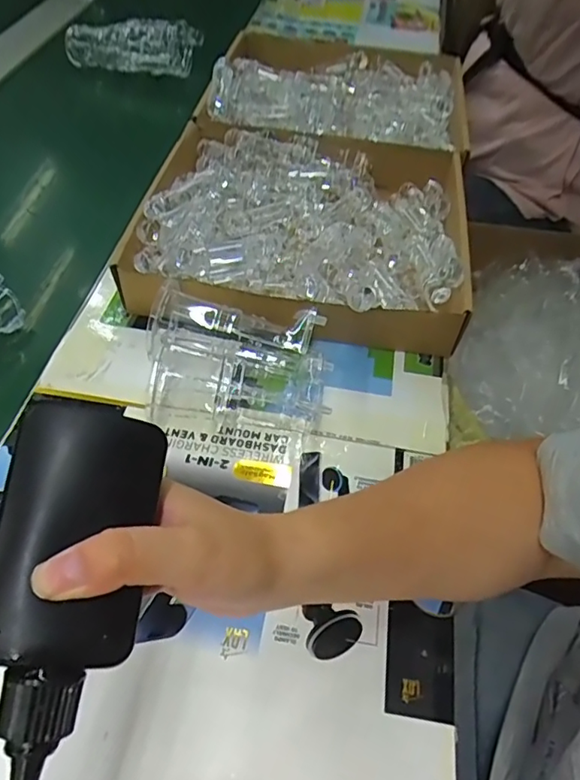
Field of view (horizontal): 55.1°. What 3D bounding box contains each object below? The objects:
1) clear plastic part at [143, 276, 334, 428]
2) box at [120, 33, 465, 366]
[{"bbox_3d":[-0.042,-0.020,0.447,0.143,0.054,0.108,7,51,2],"label":"clear plastic part"},{"bbox_3d":[0.045,-0.290,0.664,0.323,0.061,0.642,8,51,3],"label":"box"}]

